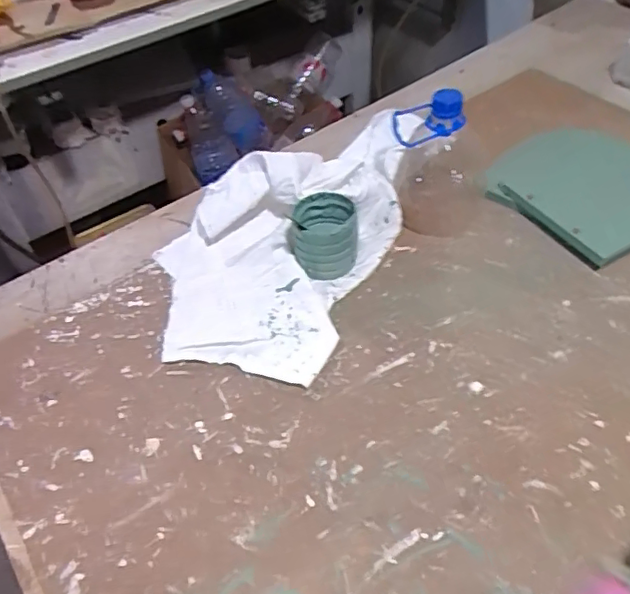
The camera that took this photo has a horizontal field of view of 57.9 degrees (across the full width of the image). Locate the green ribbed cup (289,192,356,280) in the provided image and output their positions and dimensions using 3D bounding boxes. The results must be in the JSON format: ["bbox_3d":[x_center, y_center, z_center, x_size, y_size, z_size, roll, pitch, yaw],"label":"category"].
[{"bbox_3d":[0.010,-0.062,0.573,0.062,0.066,0.062,-2,50,3],"label":"green ribbed cup"}]

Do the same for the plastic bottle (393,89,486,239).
[{"bbox_3d":[0.132,-0.142,0.590,0.101,0.135,0.091,11,52,14],"label":"plastic bottle"}]

